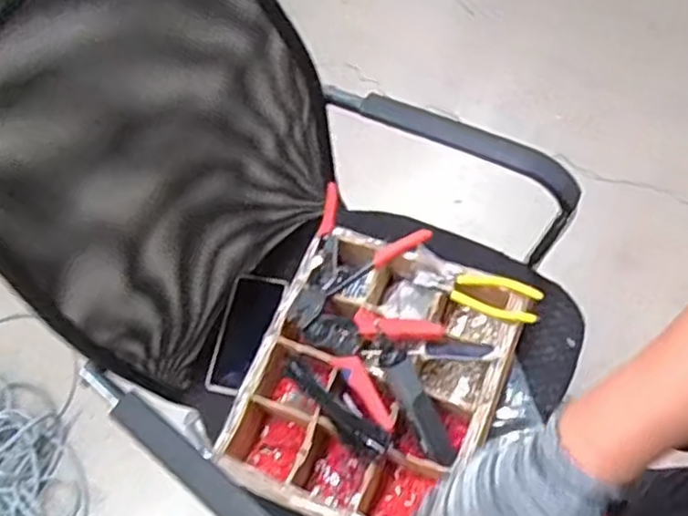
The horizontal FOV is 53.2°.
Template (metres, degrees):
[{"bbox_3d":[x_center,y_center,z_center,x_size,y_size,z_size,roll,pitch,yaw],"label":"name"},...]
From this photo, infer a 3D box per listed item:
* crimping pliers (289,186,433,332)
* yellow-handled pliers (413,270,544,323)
[{"bbox_3d":[-0.004,0.011,0.866,0.151,0.036,0.183,30,71,16],"label":"crimping pliers"},{"bbox_3d":[0.159,0.037,0.822,0.147,0.015,0.048,20,68,13],"label":"yellow-handled pliers"}]

